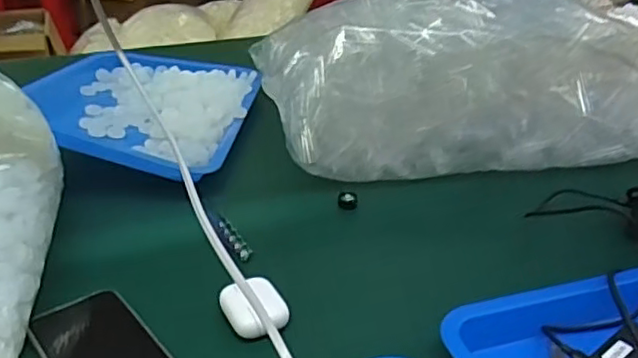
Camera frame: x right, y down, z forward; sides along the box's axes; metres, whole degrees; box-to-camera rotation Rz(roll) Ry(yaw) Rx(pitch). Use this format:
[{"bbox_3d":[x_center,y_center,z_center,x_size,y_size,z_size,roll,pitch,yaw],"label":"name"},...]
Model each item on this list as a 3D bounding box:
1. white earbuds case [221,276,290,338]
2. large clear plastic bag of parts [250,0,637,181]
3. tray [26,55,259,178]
[{"bbox_3d":[-0.053,0.109,0.526,0.048,0.023,0.059,-13,32,-23],"label":"white earbuds case"},{"bbox_3d":[0.219,-0.131,0.818,0.565,0.172,0.275,-3,30,-7],"label":"large clear plastic bag of parts"},{"bbox_3d":[-0.238,-0.102,0.854,0.287,0.034,0.313,4,30,5],"label":"tray"}]

